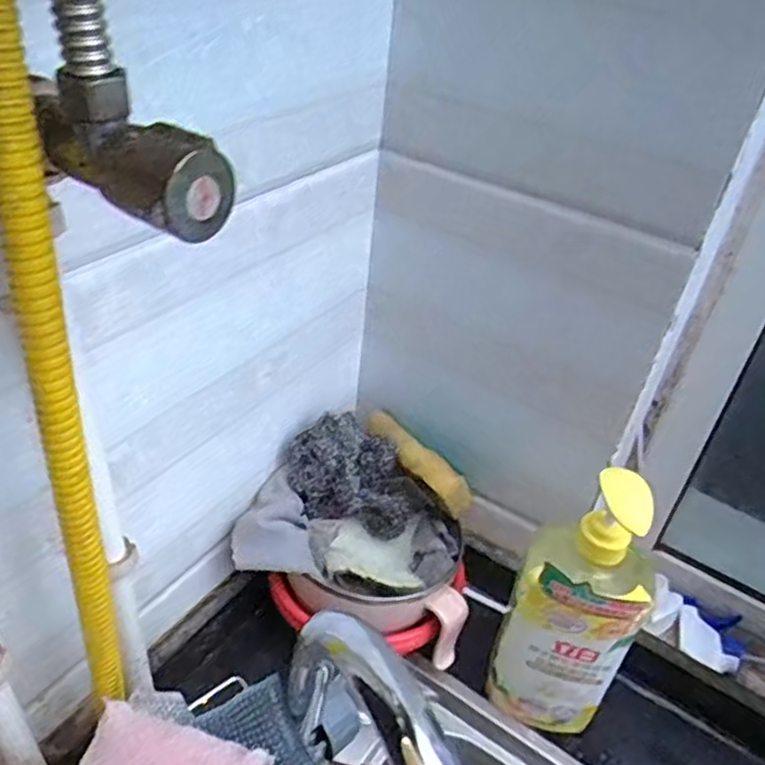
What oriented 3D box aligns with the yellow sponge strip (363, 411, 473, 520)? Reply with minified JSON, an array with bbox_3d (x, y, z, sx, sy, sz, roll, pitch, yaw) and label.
[{"bbox_3d":[0.031,0.067,0.621,0.120,0.037,0.016,42,49,20],"label":"yellow sponge strip"}]

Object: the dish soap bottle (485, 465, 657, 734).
[{"bbox_3d":[0.153,0.172,0.552,0.091,0.265,0.077,21,40,17],"label":"dish soap bottle"}]

